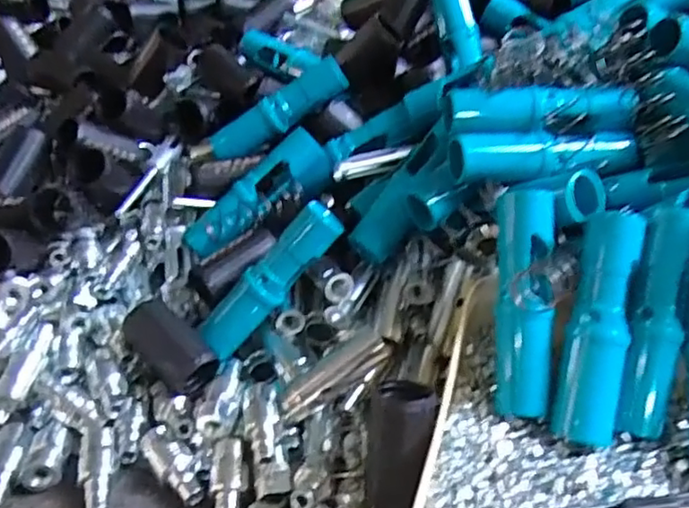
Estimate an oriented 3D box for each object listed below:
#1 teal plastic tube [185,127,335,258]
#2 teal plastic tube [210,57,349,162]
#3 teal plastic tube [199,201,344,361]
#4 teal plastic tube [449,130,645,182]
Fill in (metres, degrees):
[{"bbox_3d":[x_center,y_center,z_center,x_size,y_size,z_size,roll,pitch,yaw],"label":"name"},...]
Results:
[{"bbox_3d":[-0.064,-0.042,0.475,0.125,0.042,0.044,-37,45,-9],"label":"teal plastic tube"},{"bbox_3d":[-0.053,-0.114,0.508,0.120,0.023,0.020,-32,38,5],"label":"teal plastic tube"},{"bbox_3d":[-0.049,0.017,0.414,0.119,0.028,0.022,-48,39,12],"label":"teal plastic tube"},{"bbox_3d":[0.126,-0.062,0.388,0.119,0.024,0.024,-4,36,-5],"label":"teal plastic tube"}]

